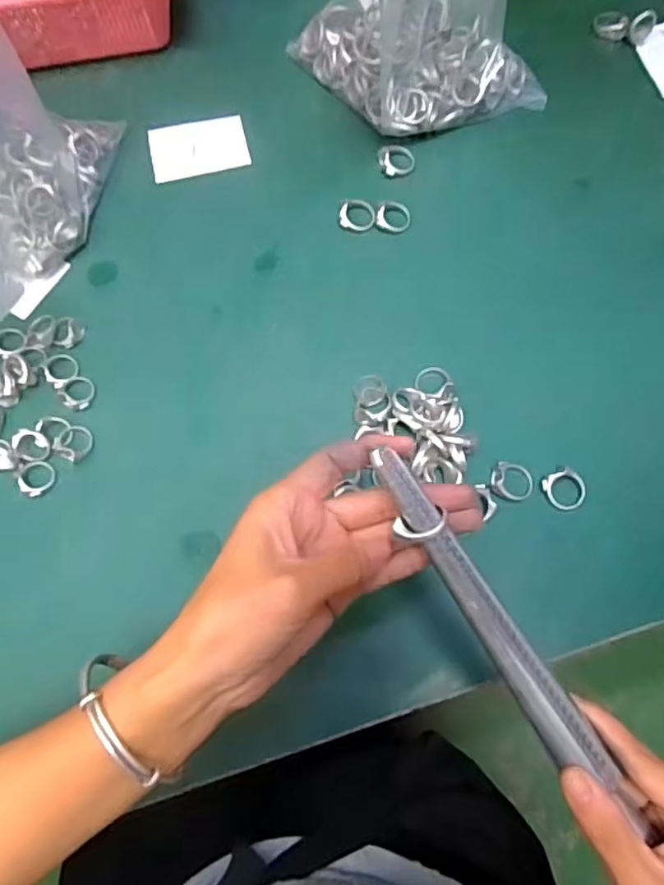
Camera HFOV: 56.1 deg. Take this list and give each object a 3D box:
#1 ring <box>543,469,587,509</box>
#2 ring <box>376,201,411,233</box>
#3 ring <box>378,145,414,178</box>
[{"bbox_3d":[0.145,0.030,0.388,0.026,0.005,0.026,0,89,-6],"label":"ring"},{"bbox_3d":[0.046,-0.169,0.462,0.025,0.008,0.026,0,72,1],"label":"ring"},{"bbox_3d":[0.050,-0.219,0.480,0.028,0.008,0.027,0,72,1],"label":"ring"}]

